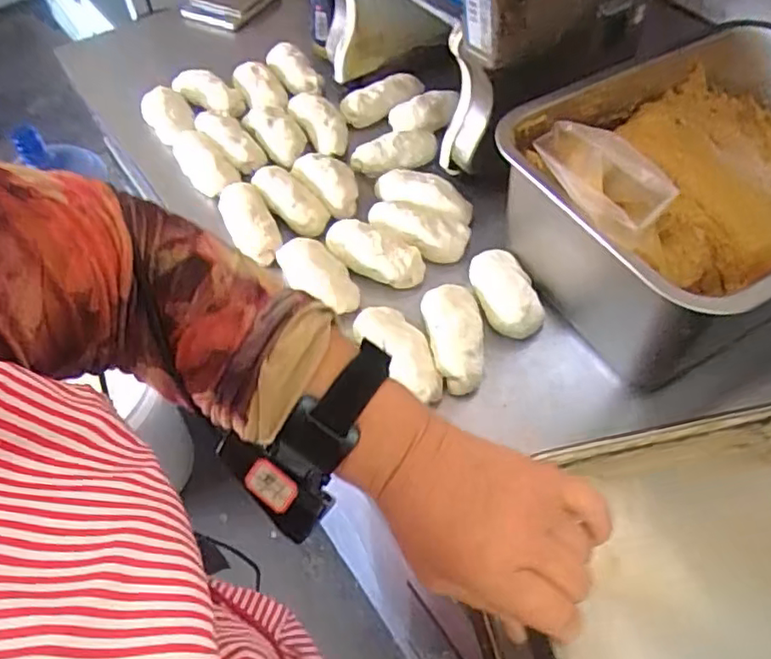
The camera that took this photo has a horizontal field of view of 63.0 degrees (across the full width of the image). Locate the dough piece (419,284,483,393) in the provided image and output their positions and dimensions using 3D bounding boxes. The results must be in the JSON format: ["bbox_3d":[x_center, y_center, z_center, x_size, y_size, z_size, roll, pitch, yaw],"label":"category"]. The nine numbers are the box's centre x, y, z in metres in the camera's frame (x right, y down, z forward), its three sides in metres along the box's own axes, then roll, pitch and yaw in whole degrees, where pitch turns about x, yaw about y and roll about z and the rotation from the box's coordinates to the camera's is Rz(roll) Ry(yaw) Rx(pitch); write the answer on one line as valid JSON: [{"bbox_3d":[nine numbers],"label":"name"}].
[{"bbox_3d":[0.064,0.001,0.584,0.055,0.037,0.110,-2,55,0],"label":"dough piece"}]

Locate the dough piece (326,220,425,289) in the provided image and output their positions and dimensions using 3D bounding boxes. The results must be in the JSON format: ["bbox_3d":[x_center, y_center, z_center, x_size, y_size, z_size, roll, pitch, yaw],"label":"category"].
[{"bbox_3d":[-0.015,-0.076,0.644,0.106,0.032,0.047,23,58,17],"label":"dough piece"}]

